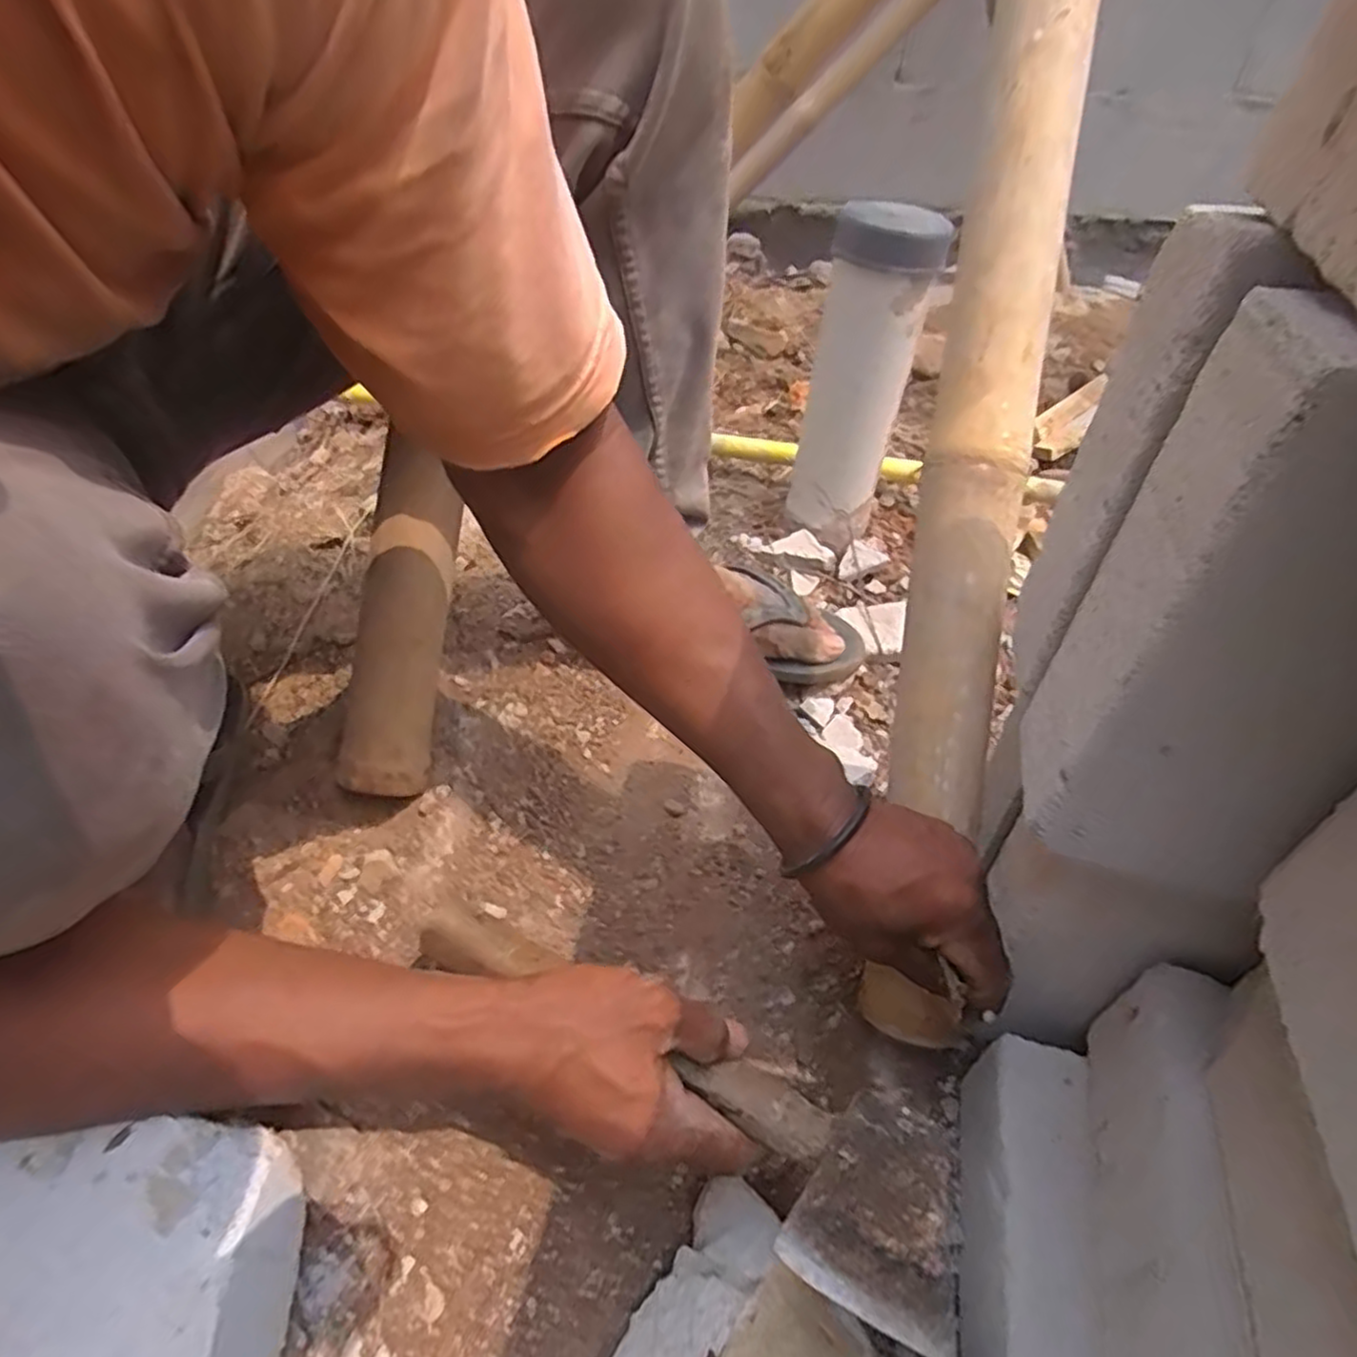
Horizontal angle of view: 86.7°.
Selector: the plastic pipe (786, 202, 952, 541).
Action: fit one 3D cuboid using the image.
[{"bbox_3d":[0.167,-0.267,0.678,0.093,0.290,0.092,13,46,11],"label":"plastic pipe"}]

